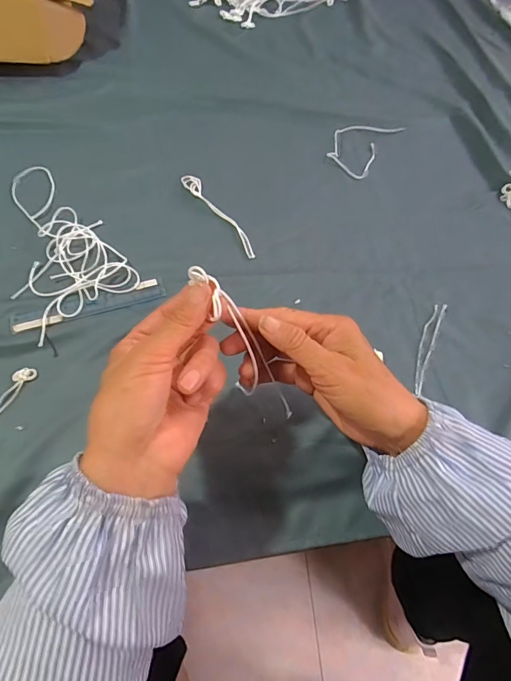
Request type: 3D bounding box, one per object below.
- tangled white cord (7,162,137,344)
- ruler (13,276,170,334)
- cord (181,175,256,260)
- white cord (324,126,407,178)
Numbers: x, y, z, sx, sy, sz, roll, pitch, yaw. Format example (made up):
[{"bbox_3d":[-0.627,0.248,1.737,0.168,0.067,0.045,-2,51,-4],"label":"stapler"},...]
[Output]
[{"bbox_3d":[-0.233,-0.116,0.454,0.116,0.015,0.222,-32,68,-18],"label":"tangled white cord"},{"bbox_3d":[-0.176,-0.039,0.426,0.157,0.007,0.027,-17,60,-14],"label":"ruler"},{"bbox_3d":[-0.043,-0.155,0.489,0.020,0.010,0.147,-34,69,-19],"label":"cord"},{"bbox_3d":[0.150,-0.282,0.566,0.069,0.010,0.124,29,64,12],"label":"white cord"}]

